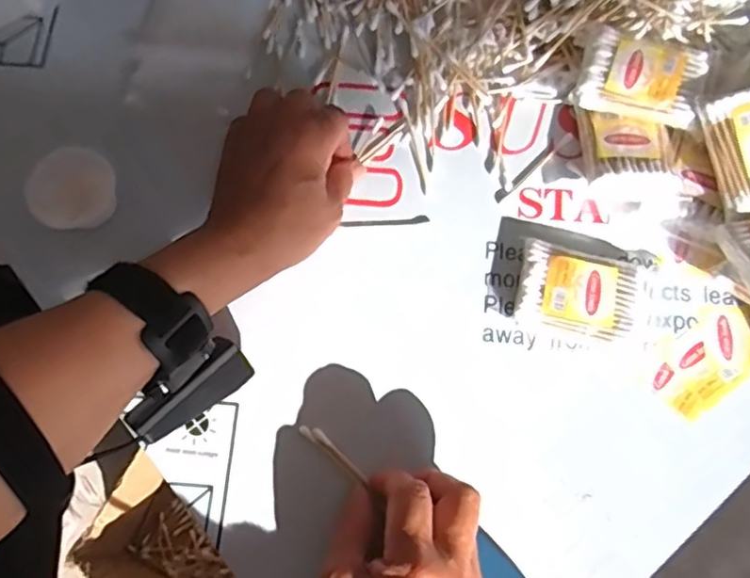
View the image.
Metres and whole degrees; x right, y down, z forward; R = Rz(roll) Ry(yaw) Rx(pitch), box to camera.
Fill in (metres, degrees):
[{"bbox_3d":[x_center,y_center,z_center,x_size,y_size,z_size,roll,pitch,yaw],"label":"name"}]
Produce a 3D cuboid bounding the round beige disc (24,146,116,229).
[{"bbox_3d":[-0.191,-0.064,0.399,0.052,0.016,0.049,0,75,-2],"label":"round beige disc"}]

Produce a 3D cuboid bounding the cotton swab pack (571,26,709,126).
[{"bbox_3d":[0.173,-0.138,0.409,0.073,0.010,0.051,16,88,7],"label":"cotton swab pack"}]

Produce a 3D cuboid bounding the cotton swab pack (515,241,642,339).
[{"bbox_3d":[0.127,0.002,0.398,0.071,0.019,0.051,15,75,2],"label":"cotton swab pack"}]

